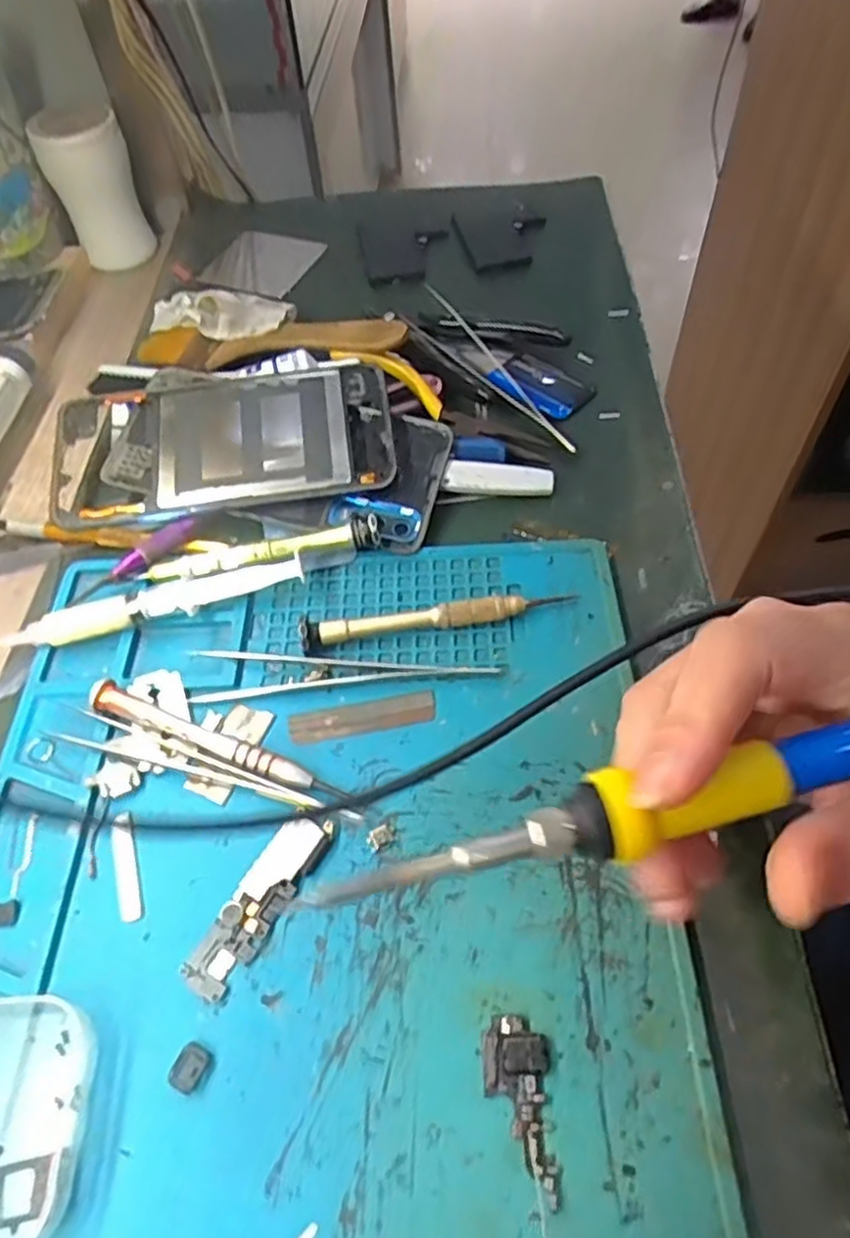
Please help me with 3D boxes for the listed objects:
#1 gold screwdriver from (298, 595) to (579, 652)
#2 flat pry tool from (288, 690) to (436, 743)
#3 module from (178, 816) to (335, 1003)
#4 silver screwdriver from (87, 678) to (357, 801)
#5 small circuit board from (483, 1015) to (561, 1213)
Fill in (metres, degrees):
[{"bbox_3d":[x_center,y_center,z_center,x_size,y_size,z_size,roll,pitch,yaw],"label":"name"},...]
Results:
[{"bbox_3d":[0.005,-0.002,0.299,0.113,0.015,0.011,-11,55,-4],"label":"gold screwdriver"},{"bbox_3d":[-0.025,0.038,0.282,0.057,0.004,0.013,-9,55,-2],"label":"flat pry tool"},{"bbox_3d":[-0.056,0.095,0.243,0.017,0.006,0.064,26,61,20],"label":"module"},{"bbox_3d":[-0.079,0.047,0.271,0.109,0.013,0.011,18,59,16],"label":"silver screwdriver"},{"bbox_3d":[0.027,0.140,0.207,0.019,0.004,0.045,-2,55,2],"label":"small circuit board"}]

